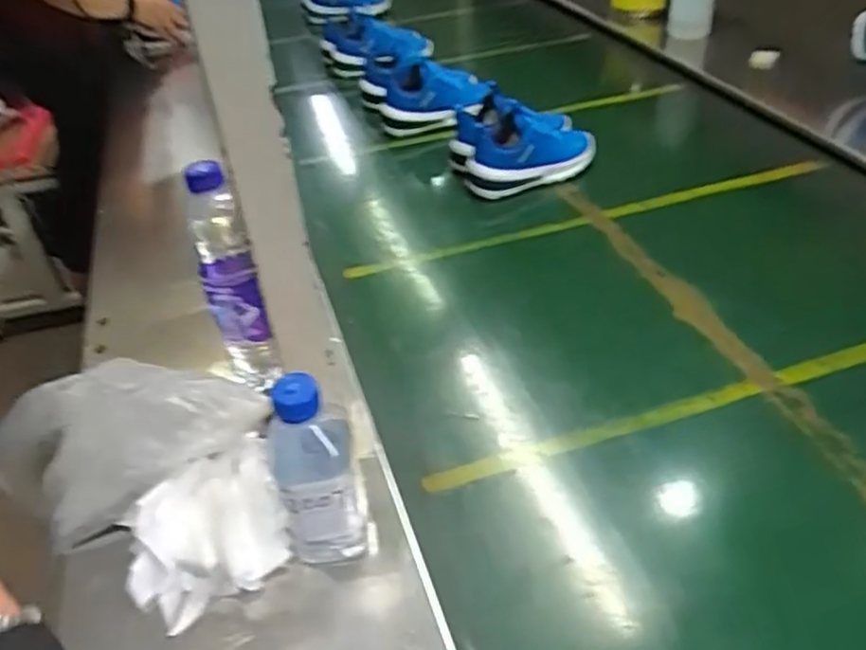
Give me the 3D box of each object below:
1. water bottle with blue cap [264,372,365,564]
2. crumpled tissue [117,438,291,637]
[{"bbox_3d":[-0.086,0.103,0.517,0.061,0.163,0.066,-12,38,-10],"label":"water bottle with blue cap"},{"bbox_3d":[-0.179,0.161,0.565,0.121,0.037,0.130,-18,41,-15],"label":"crumpled tissue"}]

